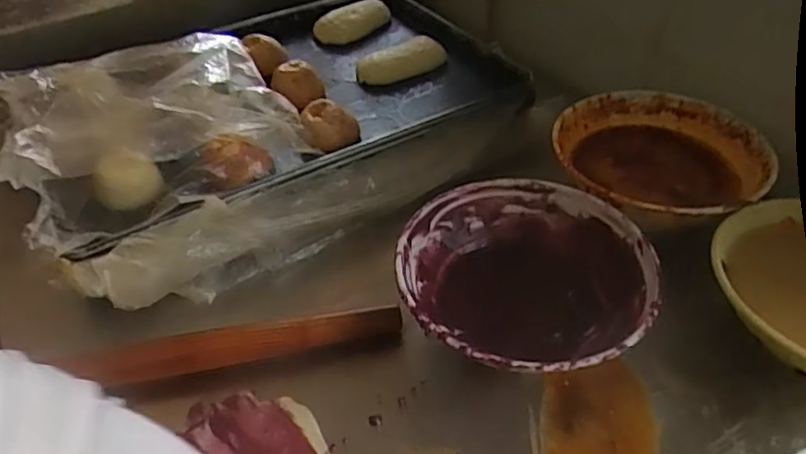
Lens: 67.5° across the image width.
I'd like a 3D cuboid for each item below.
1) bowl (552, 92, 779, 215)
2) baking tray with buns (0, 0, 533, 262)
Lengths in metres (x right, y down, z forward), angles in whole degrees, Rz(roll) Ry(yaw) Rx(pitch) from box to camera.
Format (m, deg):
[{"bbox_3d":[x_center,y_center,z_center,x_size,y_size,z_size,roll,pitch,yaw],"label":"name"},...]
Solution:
[{"bbox_3d":[0.282,-0.068,0.665,0.196,0.073,0.211,-1,43,1],"label":"bowl"},{"bbox_3d":[-0.174,-0.174,0.769,0.610,0.091,0.369,-25,48,-23],"label":"baking tray with buns"}]

